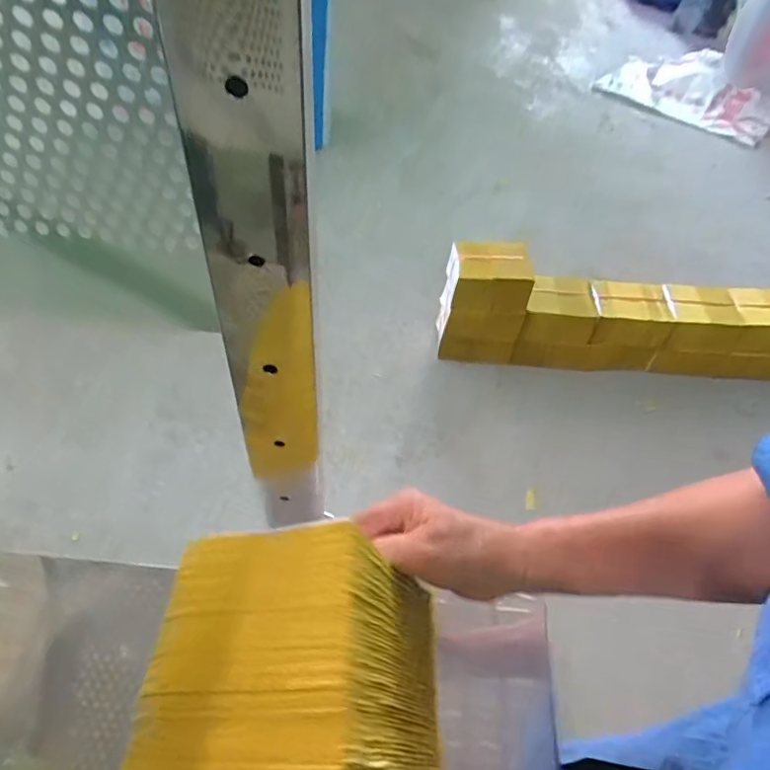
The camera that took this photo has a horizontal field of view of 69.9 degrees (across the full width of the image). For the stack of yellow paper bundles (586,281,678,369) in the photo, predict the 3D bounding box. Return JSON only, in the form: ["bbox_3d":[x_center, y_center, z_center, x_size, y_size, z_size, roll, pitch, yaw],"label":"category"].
[{"bbox_3d":[0.721,-0.177,1.692,0.262,0.249,0.143,3,51,-4],"label":"stack of yellow paper bundles"}]

